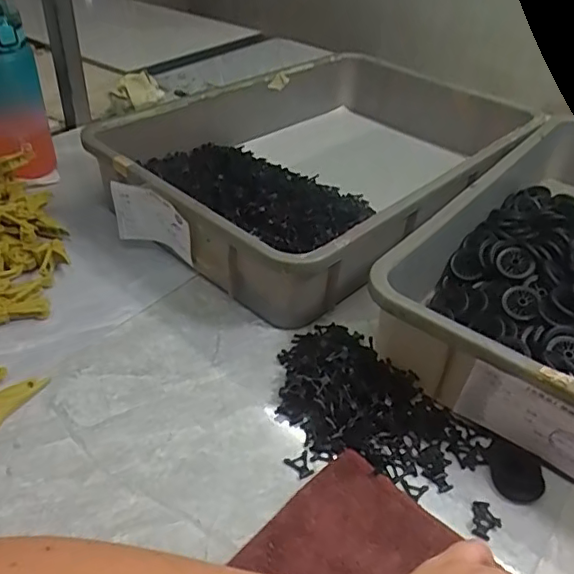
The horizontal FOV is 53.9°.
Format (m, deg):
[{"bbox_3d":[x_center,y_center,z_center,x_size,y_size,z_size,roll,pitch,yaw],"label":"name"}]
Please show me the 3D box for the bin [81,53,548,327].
[{"bbox_3d":[0.050,-0.172,0.754,0.557,0.111,0.397,-29,49,-34],"label":"bin"}]

